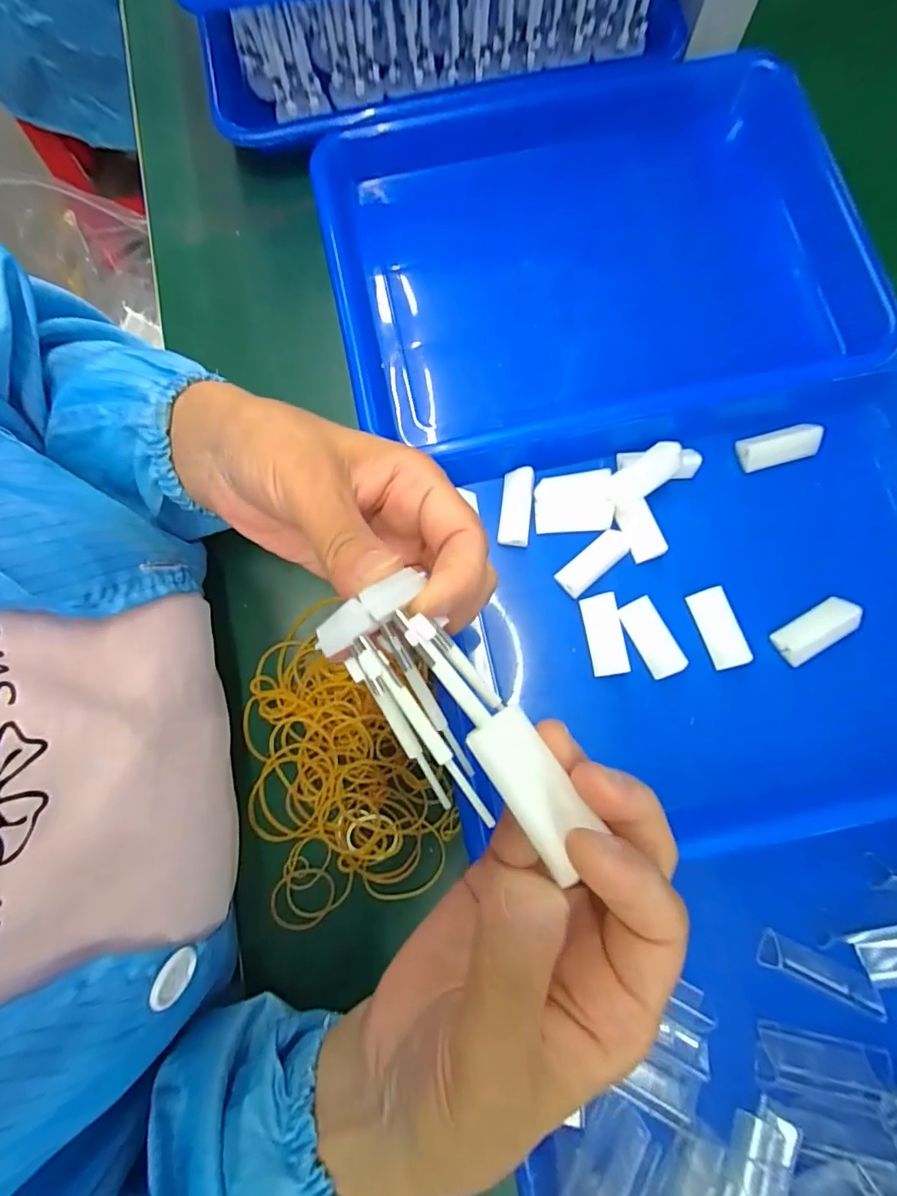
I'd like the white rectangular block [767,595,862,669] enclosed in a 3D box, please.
[{"bbox_3d":[0.212,0.018,0.291,0.047,0.017,0.021,-33,81,-5],"label":"white rectangular block"}]

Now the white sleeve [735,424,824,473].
[{"bbox_3d":[0.205,-0.094,0.312,0.047,0.014,0.021,-13,80,-2],"label":"white sleeve"}]

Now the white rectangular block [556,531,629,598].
[{"bbox_3d":[0.087,-0.022,0.303,0.048,0.009,0.019,-41,82,-6],"label":"white rectangular block"}]

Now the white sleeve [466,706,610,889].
[{"bbox_3d":[0.023,0.052,0.139,0.019,0.005,0.042,-30,76,-5],"label":"white sleeve"}]

